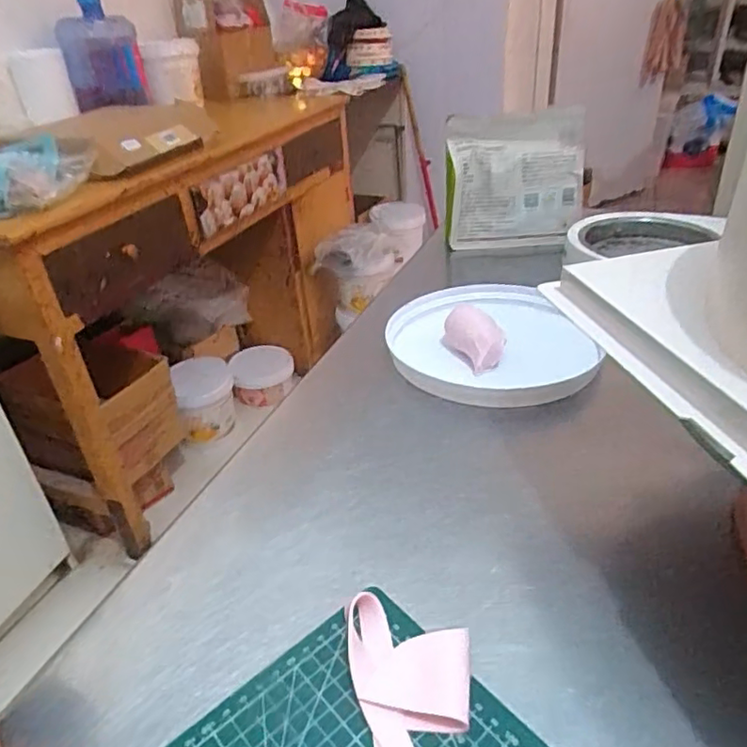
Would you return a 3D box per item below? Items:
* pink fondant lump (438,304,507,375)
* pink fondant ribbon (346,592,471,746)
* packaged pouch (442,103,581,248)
[{"bbox_3d":[0.094,-0.035,0.577,0.039,0.039,0.065,-14,34,-18],"label":"pink fondant lump"},{"bbox_3d":[0.020,0.160,0.302,0.059,0.019,0.107,-5,33,-4],"label":"pink fondant ribbon"},{"bbox_3d":[0.190,-0.257,0.810,0.179,0.174,0.054,-2,15,5],"label":"packaged pouch"}]

